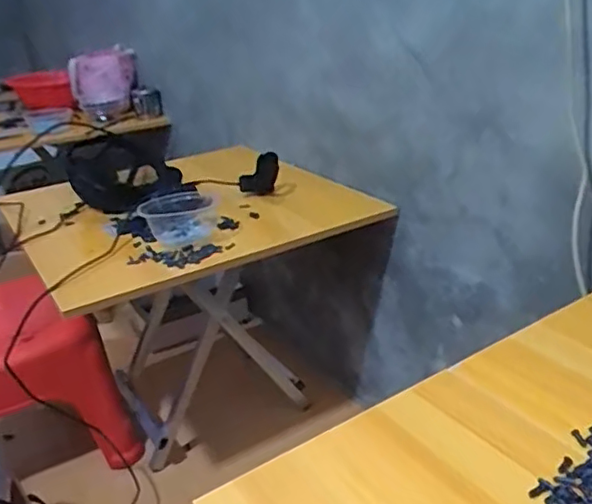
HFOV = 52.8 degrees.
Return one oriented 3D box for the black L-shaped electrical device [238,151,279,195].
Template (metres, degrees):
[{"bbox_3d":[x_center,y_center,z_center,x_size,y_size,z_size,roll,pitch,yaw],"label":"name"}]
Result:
[{"bbox_3d":[-0.071,-0.143,1.150,0.079,0.086,0.037,-2,25,4],"label":"black L-shaped electrical device"}]

